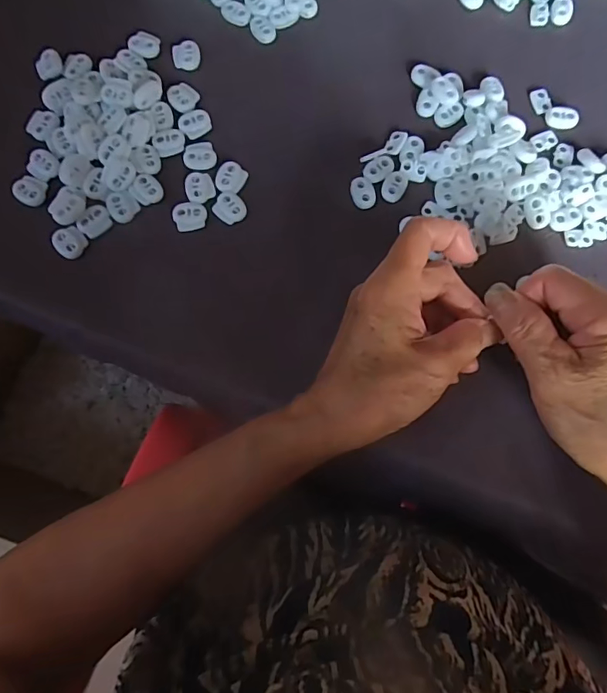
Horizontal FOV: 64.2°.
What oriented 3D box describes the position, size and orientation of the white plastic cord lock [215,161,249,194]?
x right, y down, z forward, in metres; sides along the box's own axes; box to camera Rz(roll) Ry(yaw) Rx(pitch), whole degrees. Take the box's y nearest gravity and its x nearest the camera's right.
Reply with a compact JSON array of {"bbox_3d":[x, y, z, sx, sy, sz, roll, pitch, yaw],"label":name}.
[{"bbox_3d":[-0.050,-0.116,0.330,0.019,0.004,0.022,25,78,4],"label":"white plastic cord lock"}]

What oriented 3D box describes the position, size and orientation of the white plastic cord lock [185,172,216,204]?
[{"bbox_3d":[-0.071,-0.109,0.328,0.019,0.004,0.023,-12,78,-4],"label":"white plastic cord lock"}]

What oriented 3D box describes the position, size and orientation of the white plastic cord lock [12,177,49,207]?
[{"bbox_3d":[-0.186,-0.106,0.329,0.020,0.006,0.019,25,78,4],"label":"white plastic cord lock"}]

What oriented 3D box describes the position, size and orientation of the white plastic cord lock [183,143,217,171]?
[{"bbox_3d":[-0.071,-0.132,0.333,0.022,0.004,0.022,-4,78,-2],"label":"white plastic cord lock"}]

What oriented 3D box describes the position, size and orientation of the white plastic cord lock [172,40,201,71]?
[{"bbox_3d":[-0.085,-0.212,0.350,0.019,0.004,0.024,-12,78,-4],"label":"white plastic cord lock"}]

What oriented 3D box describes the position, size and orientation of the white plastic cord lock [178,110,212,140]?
[{"bbox_3d":[-0.076,-0.157,0.339,0.022,0.004,0.020,-31,80,-7],"label":"white plastic cord lock"}]

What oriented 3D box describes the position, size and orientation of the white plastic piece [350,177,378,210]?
[{"bbox_3d":[0.041,-0.105,0.328,0.016,0.004,0.023,-22,79,-6],"label":"white plastic piece"}]

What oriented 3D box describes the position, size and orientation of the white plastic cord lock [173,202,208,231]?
[{"bbox_3d":[-0.076,-0.088,0.325,0.022,0.004,0.019,-10,78,-3],"label":"white plastic cord lock"}]

